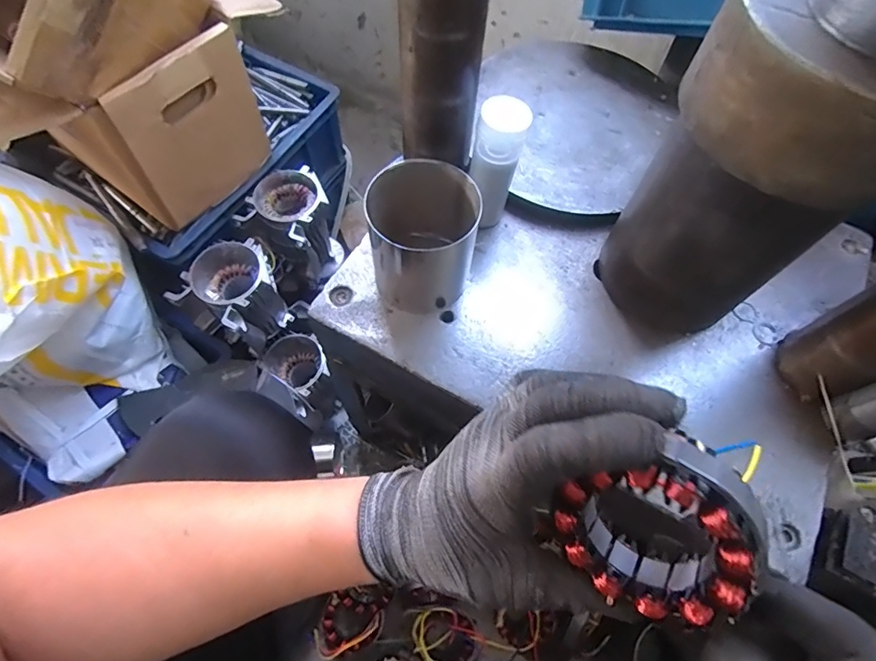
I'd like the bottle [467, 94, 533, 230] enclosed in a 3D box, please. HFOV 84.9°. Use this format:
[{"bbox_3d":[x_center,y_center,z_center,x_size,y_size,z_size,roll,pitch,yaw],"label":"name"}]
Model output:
[{"bbox_3d":[0.051,-0.148,0.437,0.040,0.117,0.040,20,65,7],"label":"bottle"}]

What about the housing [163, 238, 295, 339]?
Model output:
[{"bbox_3d":[-0.290,-0.048,0.708,0.110,0.128,0.123,25,66,9],"label":"housing"}]

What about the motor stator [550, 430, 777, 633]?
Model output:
[{"bbox_3d":[0.101,0.089,0.216,0.074,0.084,0.031,55,40,3],"label":"motor stator"}]

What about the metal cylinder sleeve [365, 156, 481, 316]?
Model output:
[{"bbox_3d":[-0.013,-0.081,0.421,0.091,0.103,0.088,7,64,0],"label":"metal cylinder sleeve"}]

